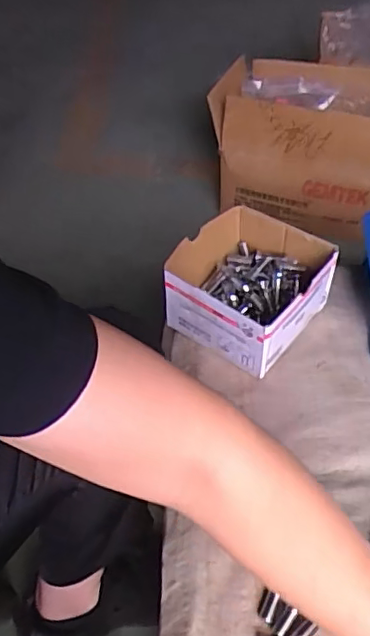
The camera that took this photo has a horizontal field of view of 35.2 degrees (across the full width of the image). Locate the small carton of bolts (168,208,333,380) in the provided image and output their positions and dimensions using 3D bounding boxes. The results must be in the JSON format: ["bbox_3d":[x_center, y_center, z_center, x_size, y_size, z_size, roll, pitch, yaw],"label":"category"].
[{"bbox_3d":[0.064,-0.035,0.636,0.151,0.084,0.146,28,53,27],"label":"small carton of bolts"}]

